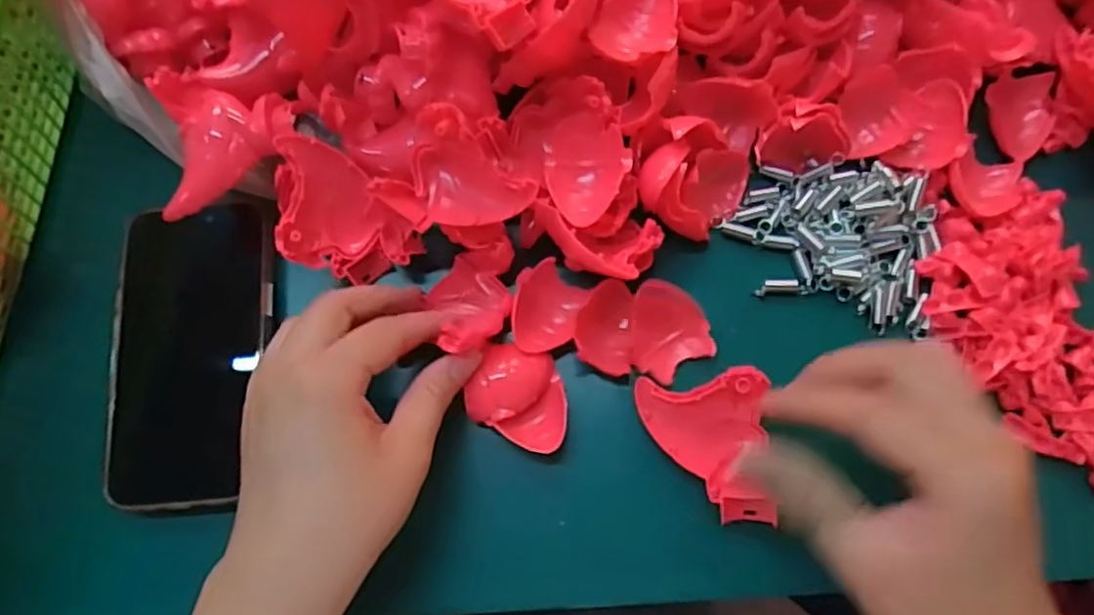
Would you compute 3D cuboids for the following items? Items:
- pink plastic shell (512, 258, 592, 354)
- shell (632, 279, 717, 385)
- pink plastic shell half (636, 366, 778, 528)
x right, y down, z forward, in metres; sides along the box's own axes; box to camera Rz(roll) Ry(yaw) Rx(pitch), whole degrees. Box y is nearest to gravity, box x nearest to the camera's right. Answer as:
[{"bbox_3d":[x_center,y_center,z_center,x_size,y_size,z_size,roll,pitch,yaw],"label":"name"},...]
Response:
[{"bbox_3d":[0.000,0.000,0.317,0.032,0.015,0.044,18,76,5],"label":"pink plastic shell"},{"bbox_3d":[0.059,0.011,0.309,0.038,0.017,0.043,1,75,1],"label":"shell"},{"bbox_3d":[0.072,0.061,0.290,0.051,0.023,0.065,-9,75,-2],"label":"pink plastic shell half"}]

